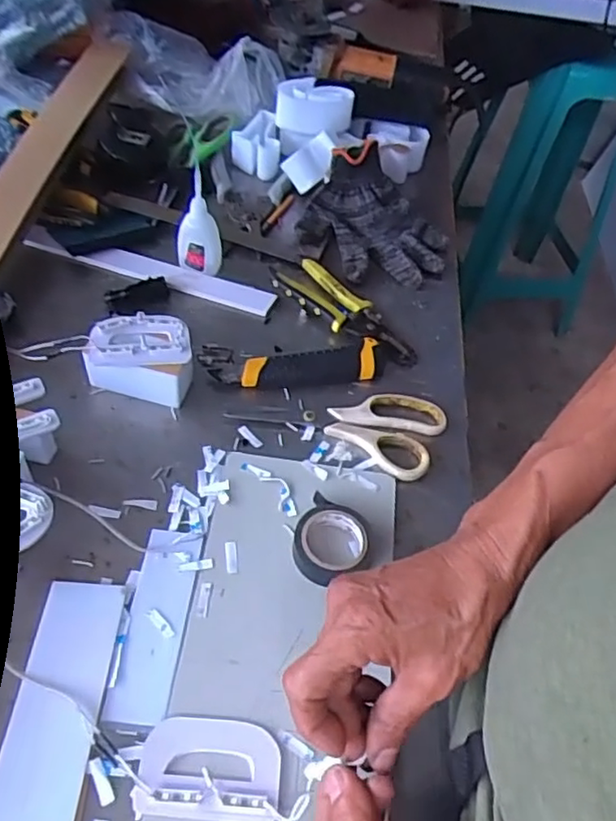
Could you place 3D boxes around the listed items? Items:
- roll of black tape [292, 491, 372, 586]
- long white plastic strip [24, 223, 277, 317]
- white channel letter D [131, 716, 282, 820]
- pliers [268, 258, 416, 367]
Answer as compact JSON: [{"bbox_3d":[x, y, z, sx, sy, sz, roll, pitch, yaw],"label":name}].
[{"bbox_3d":[0.018,0.096,0.465,0.056,0.017,0.061,3,50,-4],"label":"roll of black tape"},{"bbox_3d":[-0.165,-0.146,0.658,0.268,0.011,0.034,17,51,8],"label":"long white plastic strip"},{"bbox_3d":[-0.057,0.209,0.374,0.081,0.010,0.052,5,50,-2],"label":"white channel letter D"},{"bbox_3d":[0.039,-0.103,0.643,0.167,0.018,0.055,36,56,22],"label":"pliers"}]

